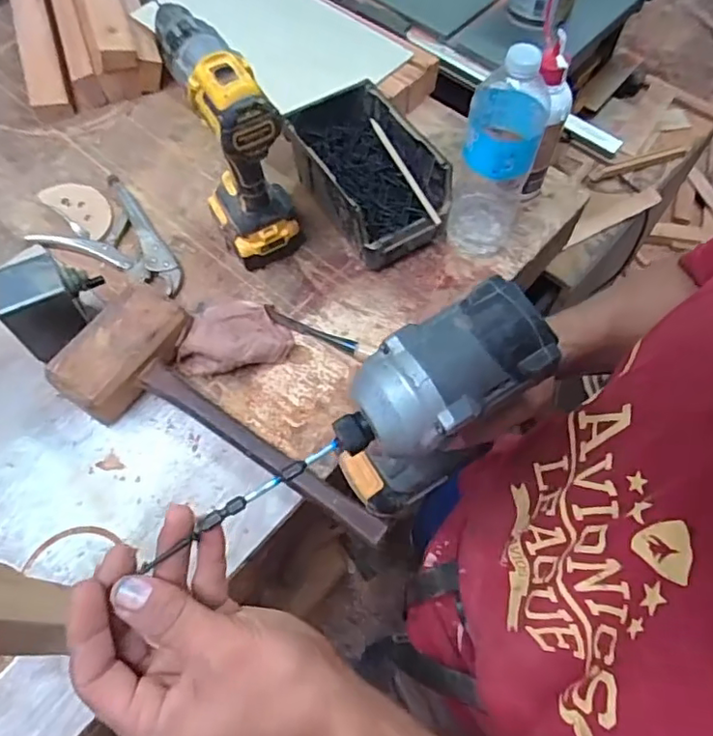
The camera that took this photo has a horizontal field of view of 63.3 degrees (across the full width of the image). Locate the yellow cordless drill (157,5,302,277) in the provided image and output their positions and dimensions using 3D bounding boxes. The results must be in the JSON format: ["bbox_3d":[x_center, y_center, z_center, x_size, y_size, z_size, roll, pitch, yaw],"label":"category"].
[{"bbox_3d":[-0.135,-0.244,0.649,0.079,0.263,0.191,-24,65,-12],"label":"yellow cordless drill"}]

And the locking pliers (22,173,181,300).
[{"bbox_3d":[-0.290,-0.178,0.749,0.210,0.019,0.130,23,65,11],"label":"locking pliers"}]

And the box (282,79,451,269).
[{"bbox_3d":[0.013,-0.238,0.730,0.131,0.108,0.206,-28,66,-14],"label":"box"}]

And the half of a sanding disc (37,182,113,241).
[{"bbox_3d":[-0.368,-0.219,0.778,0.129,0.008,0.057,37,68,17],"label":"half of a sanding disc"}]

